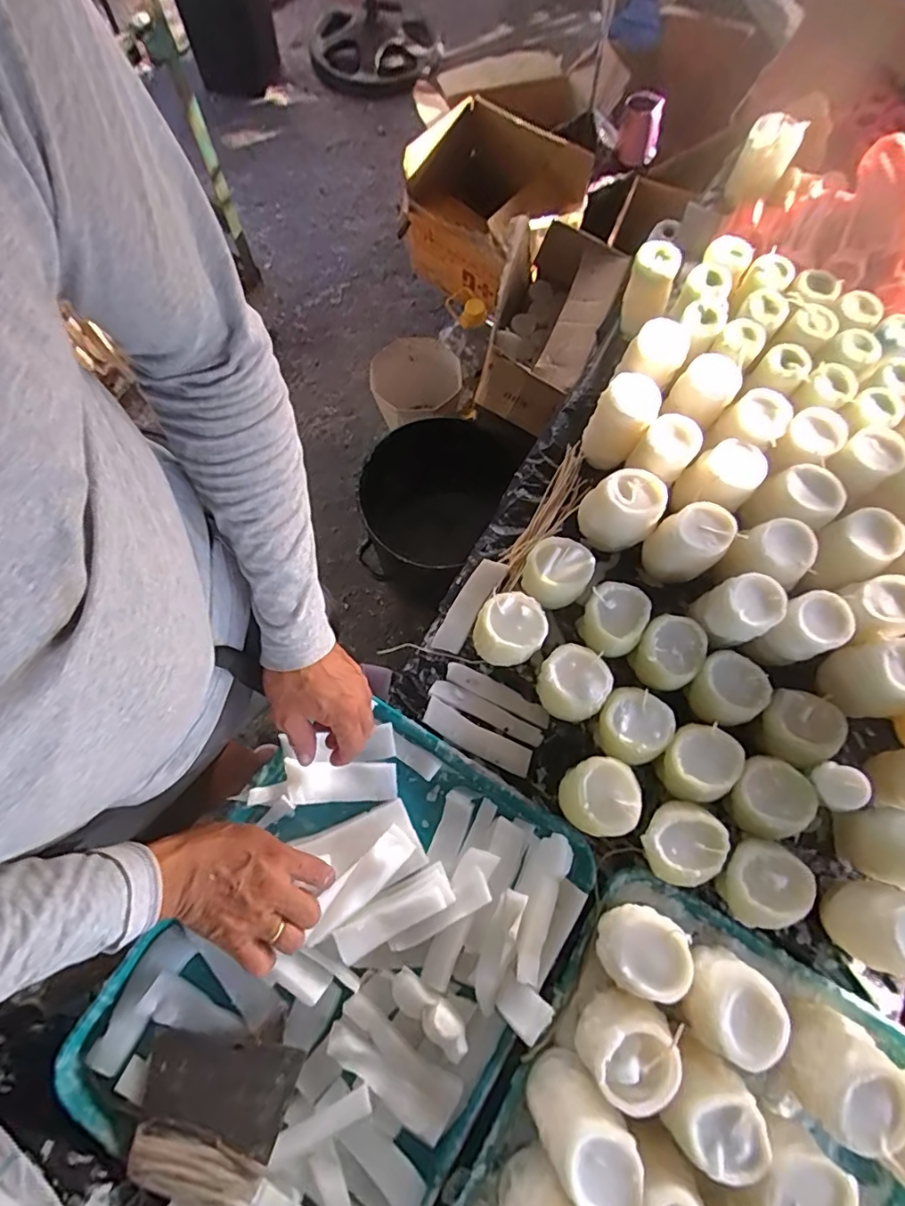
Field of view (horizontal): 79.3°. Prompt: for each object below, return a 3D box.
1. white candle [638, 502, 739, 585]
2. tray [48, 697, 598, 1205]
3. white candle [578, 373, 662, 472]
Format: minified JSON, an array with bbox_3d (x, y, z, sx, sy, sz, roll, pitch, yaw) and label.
[{"bbox_3d":[0.262,-0.062,0.613,0.065,0.094,0.064,0,72,-1],"label":"white candle"},{"bbox_3d":[-0.102,0.339,0.514,0.339,0.050,0.435,32,75,9],"label":"tray"},{"bbox_3d":[0.190,-0.204,0.632,0.065,0.105,0.059,25,74,7],"label":"white candle"}]

